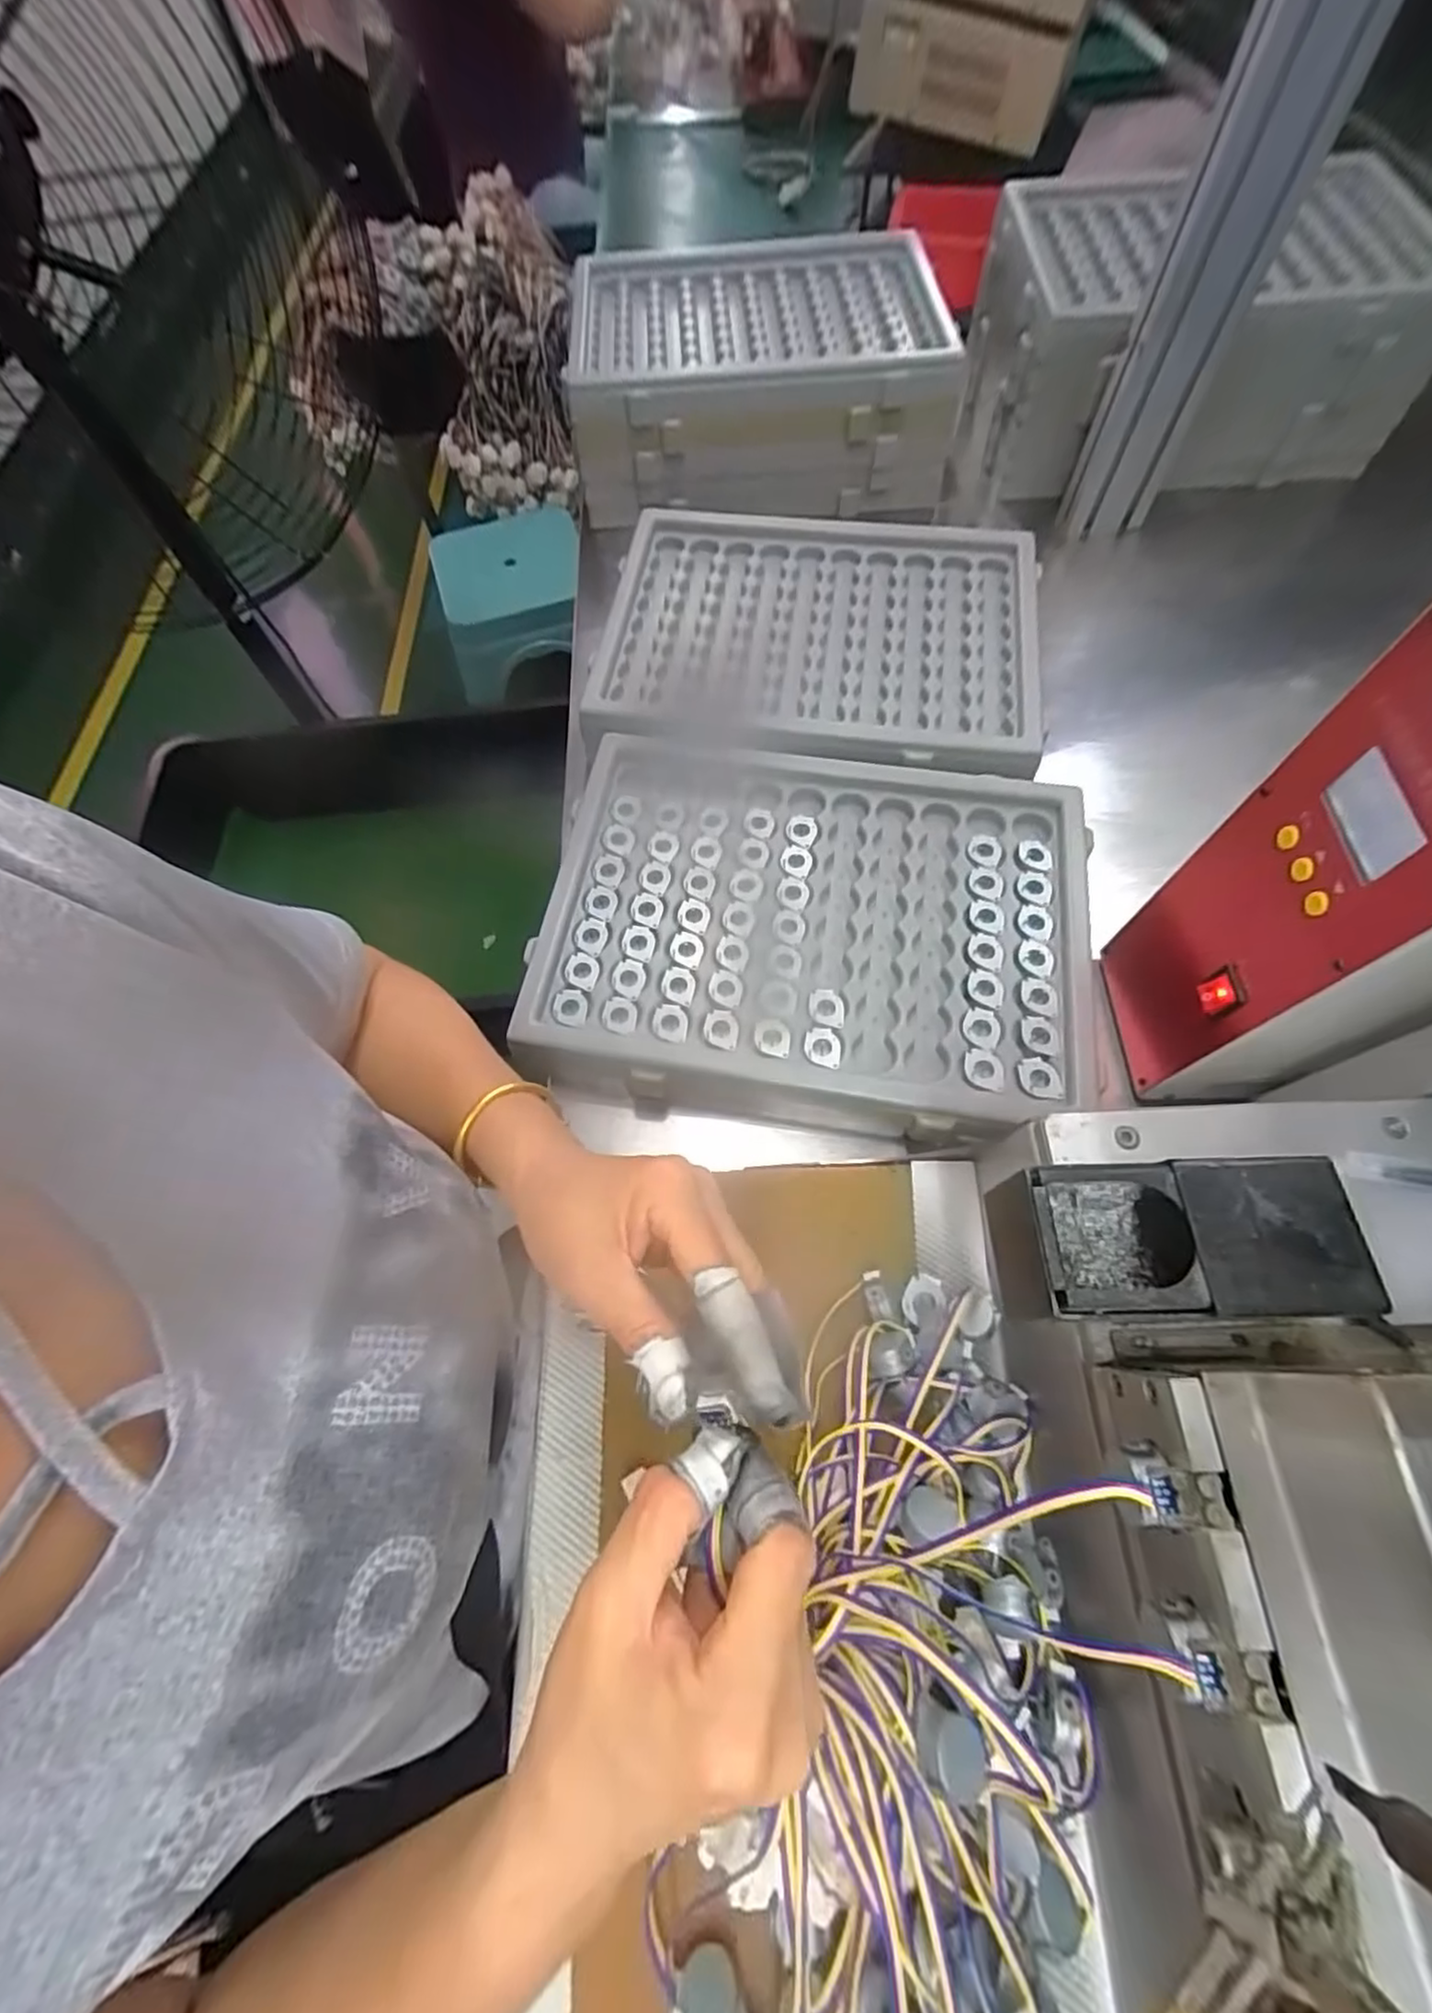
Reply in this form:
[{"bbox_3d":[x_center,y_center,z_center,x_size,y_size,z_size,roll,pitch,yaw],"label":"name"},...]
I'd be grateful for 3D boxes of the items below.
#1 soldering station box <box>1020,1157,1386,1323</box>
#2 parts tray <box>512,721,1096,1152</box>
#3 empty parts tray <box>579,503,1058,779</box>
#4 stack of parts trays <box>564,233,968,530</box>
[{"bbox_3d":[0.177,0.095,0.270,0.110,0.062,0.058,-2,66,2],"label":"soldering station box"},{"bbox_3d":[0.070,-0.053,0.522,0.391,0.061,0.300,9,65,6],"label":"parts tray"},{"bbox_3d":[0.094,-0.346,0.623,0.390,0.021,0.296,7,65,5],"label":"empty parts tray"},{"bbox_3d":[0.040,-0.720,0.772,0.392,0.126,0.362,-7,65,0],"label":"stack of parts trays"}]

